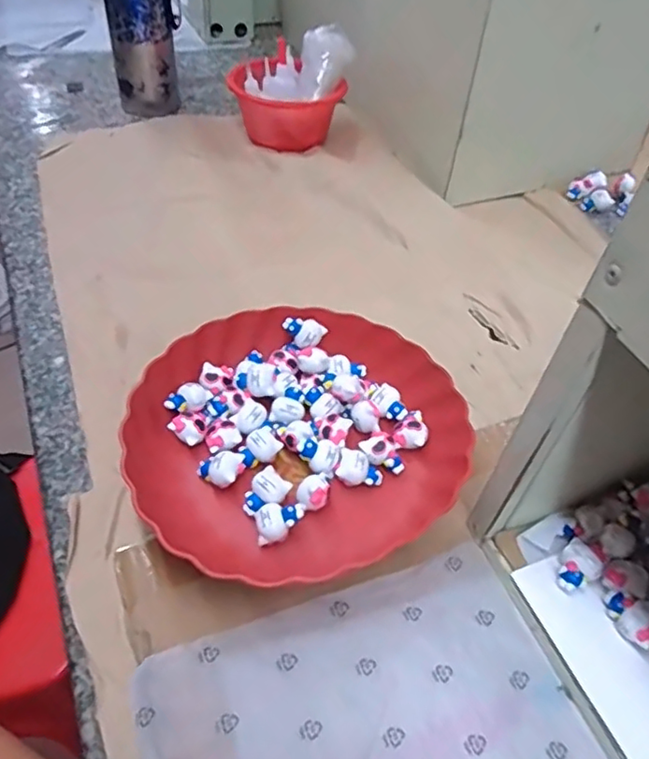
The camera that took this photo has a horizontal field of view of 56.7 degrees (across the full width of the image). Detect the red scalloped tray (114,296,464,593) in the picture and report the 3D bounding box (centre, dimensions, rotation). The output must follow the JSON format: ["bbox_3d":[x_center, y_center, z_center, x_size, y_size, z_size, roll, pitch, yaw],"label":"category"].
[{"bbox_3d":[-0.022,0.037,0.448,0.237,0.040,0.226,-20,52,-20],"label":"red scalloped tray"}]

